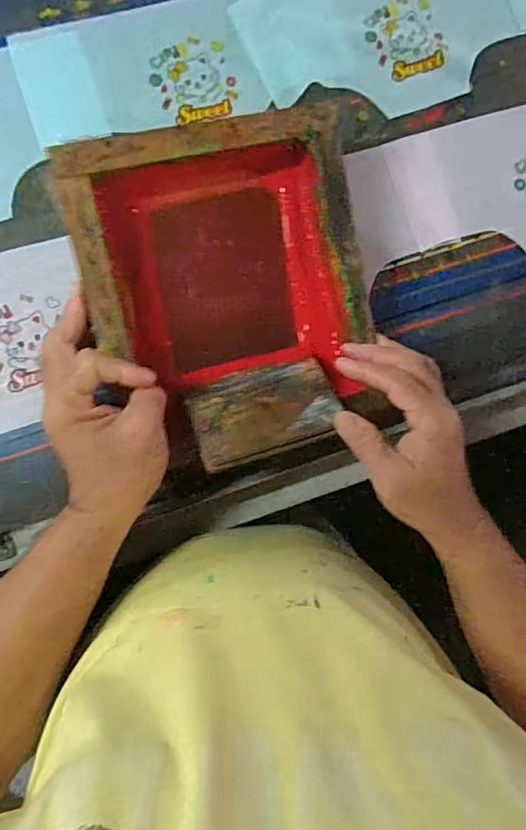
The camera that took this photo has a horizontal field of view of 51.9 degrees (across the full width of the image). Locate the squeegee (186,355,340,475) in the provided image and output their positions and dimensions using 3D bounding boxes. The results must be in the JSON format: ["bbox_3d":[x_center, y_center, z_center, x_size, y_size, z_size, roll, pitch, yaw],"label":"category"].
[{"bbox_3d":[0.001,-0.005,0.451,0.117,0.018,0.080,-16,60,-10],"label":"squeegee"}]

